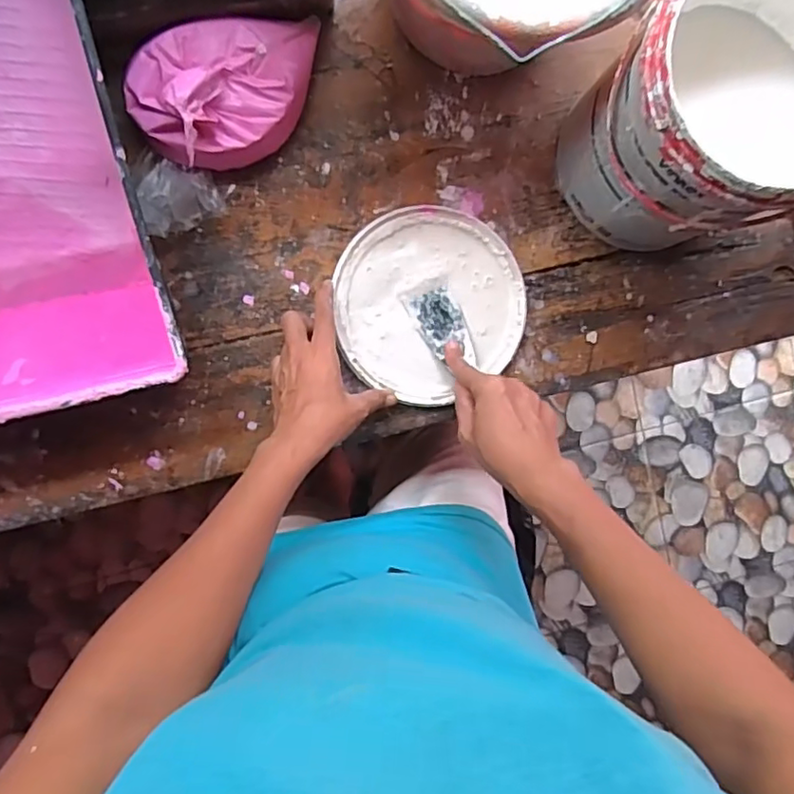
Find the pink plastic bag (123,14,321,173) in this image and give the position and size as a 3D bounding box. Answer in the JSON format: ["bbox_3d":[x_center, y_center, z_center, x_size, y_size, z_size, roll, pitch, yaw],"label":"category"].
[{"bbox_3d":[-0.146,-0.257,0.501,0.147,0.048,0.129,2,94,-8],"label":"pink plastic bag"}]

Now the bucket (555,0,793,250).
[{"bbox_3d":[0.250,-0.225,0.489,0.193,0.188,0.170,-28,98,-5],"label":"bucket"}]

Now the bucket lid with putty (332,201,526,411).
[{"bbox_3d":[0.032,-0.084,0.560,0.167,0.010,0.174,-6,96,-7],"label":"bucket lid with putty"}]

